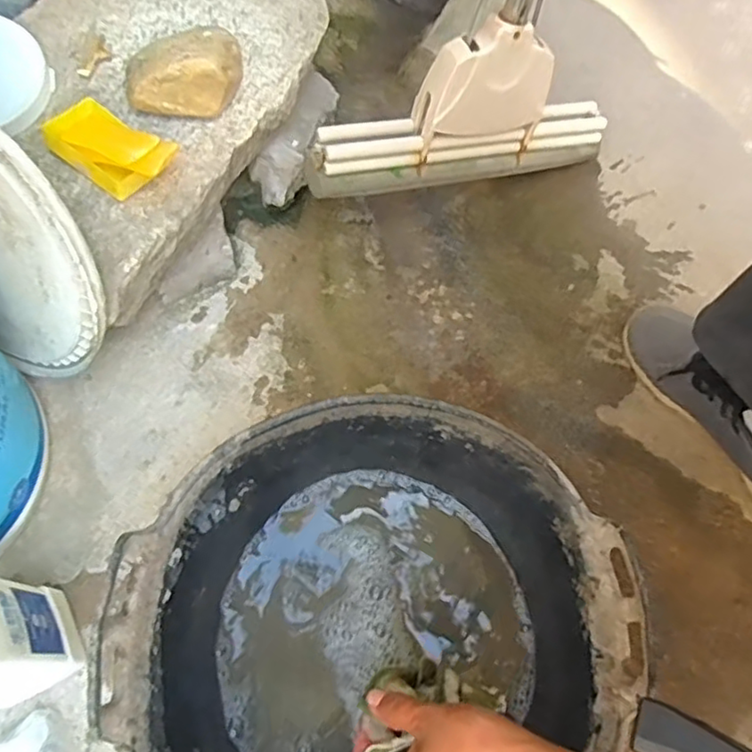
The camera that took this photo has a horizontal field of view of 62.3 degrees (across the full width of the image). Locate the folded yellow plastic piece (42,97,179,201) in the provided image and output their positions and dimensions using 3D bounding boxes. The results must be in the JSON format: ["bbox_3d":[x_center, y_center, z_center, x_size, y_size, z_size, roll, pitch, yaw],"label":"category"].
[{"bbox_3d":[-0.258,-0.221,0.601,0.122,0.029,0.067,33,70,12],"label":"folded yellow plastic piece"}]

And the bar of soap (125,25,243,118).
[{"bbox_3d":[-0.194,-0.309,0.627,0.120,0.054,0.078,-24,69,-11],"label":"bar of soap"}]

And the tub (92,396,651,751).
[{"bbox_3d":[0.001,0.208,0.528,0.380,0.166,0.352,0,66,-1],"label":"tub"}]

